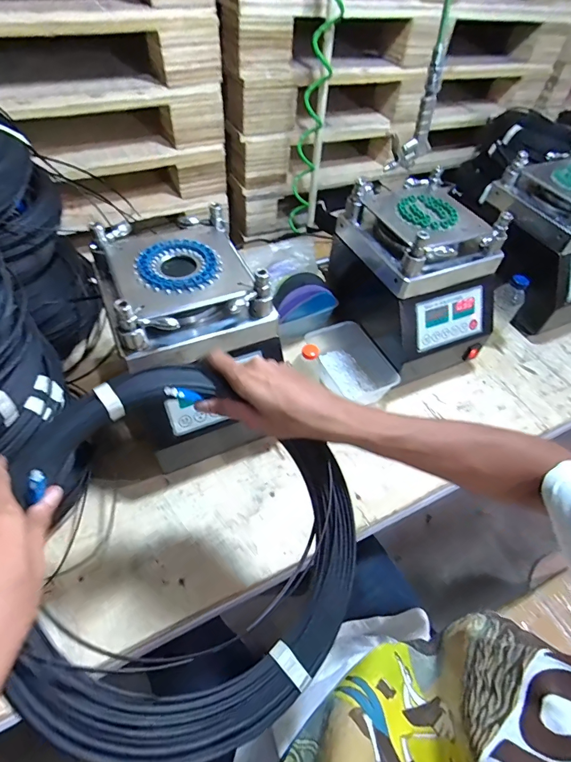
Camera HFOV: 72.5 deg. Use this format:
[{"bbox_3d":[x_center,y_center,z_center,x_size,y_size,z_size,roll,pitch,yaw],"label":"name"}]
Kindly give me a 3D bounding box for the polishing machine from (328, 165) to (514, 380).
[{"bbox_3d":[0.245,-0.192,0.755,0.221,0.275,0.276,-17,57,-16],"label":"polishing machine"}]

